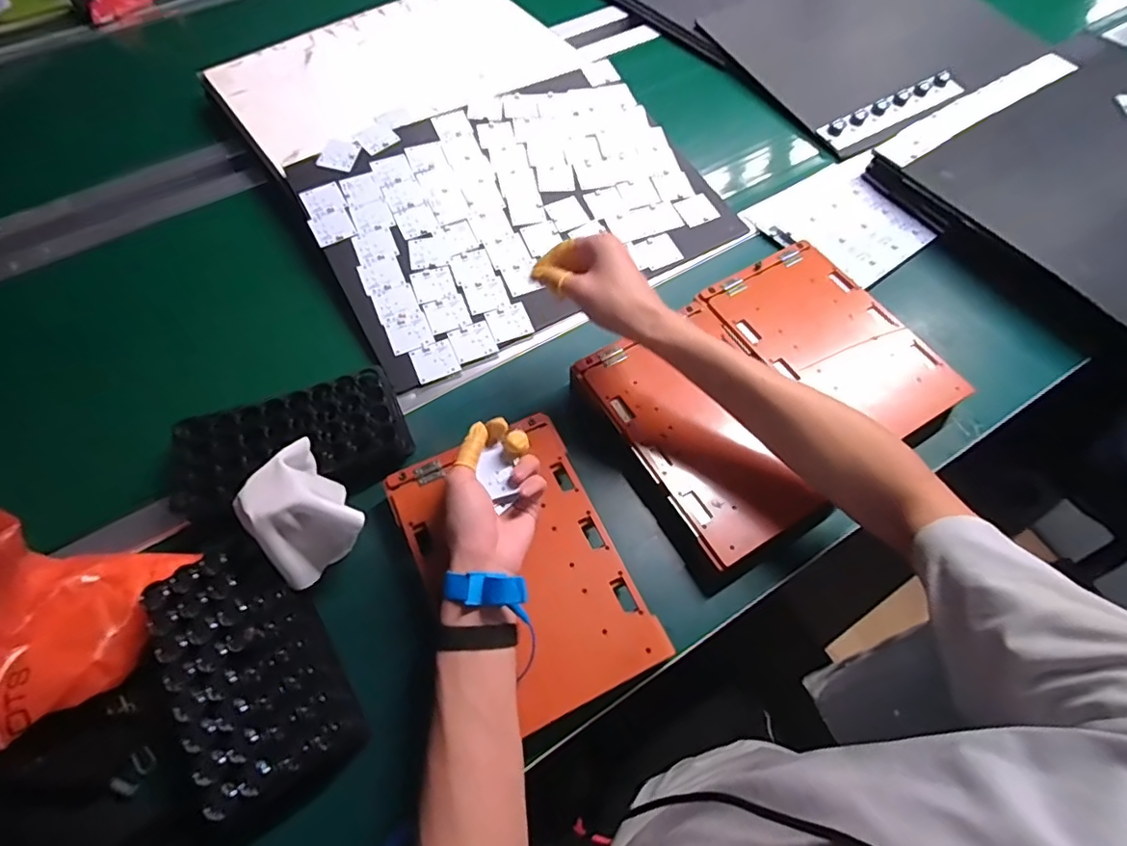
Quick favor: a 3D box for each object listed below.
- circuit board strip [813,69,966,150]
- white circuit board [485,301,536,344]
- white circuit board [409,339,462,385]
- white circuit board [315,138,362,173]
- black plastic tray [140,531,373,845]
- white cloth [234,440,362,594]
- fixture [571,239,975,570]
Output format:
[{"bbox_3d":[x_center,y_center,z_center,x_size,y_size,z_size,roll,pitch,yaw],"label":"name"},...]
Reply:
[{"bbox_3d":[0.506,-0.484,0.846,0.250,0.016,0.054,-28,65,-14],"label":"circuit board strip"},{"bbox_3d":[-0.064,-0.119,0.656,0.047,0.004,0.046,-21,73,-9],"label":"white circuit board"},{"bbox_3d":[-0.146,-0.071,0.630,0.048,0.004,0.044,-22,74,-13],"label":"white circuit board"},{"bbox_3d":[-0.296,-0.355,0.731,0.048,0.004,0.053,13,68,3],"label":"white circuit board"},{"bbox_3d":[-0.256,0.207,0.443,0.126,0.067,0.203,-30,66,-15],"label":"black plastic tray"},{"bbox_3d":[-0.228,0.076,0.484,0.078,0.106,0.104,-34,67,-16],"label":"white cloth"},{"bbox_3d":[0.210,-0.044,0.563,0.328,0.037,0.245,-32,66,-15],"label":"fixture"}]

